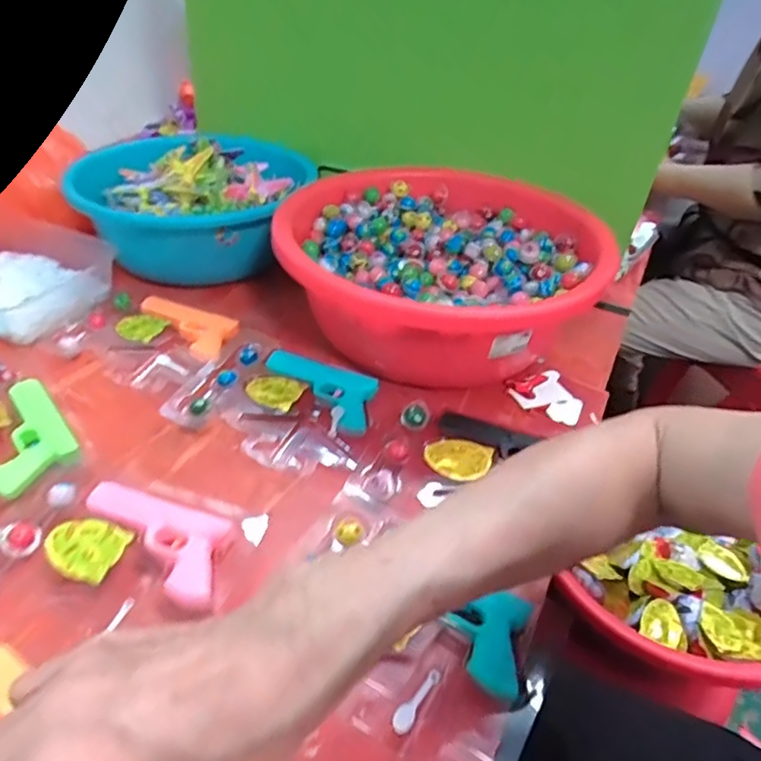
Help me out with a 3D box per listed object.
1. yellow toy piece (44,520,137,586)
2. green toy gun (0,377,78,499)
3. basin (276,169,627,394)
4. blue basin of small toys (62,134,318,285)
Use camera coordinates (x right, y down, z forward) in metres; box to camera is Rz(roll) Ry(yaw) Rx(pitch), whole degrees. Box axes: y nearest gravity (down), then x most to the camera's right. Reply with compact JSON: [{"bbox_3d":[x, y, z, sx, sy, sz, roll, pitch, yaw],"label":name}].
[{"bbox_3d":[-0.195,0.110,0.392,0.046,0.011,0.041,14,41,13],"label":"yellow toy piece"},{"bbox_3d":[-0.285,0.041,0.476,0.058,0.011,0.118,-24,46,-28],"label":"green toy gun"},{"bbox_3d":[0.054,-0.104,0.588,0.292,0.107,0.283,1,39,-1],"label":"basin"},{"bbox_3d":[-0.213,-0.210,0.708,0.241,0.090,0.207,-1,39,-4],"label":"blue basin of small toys"}]

